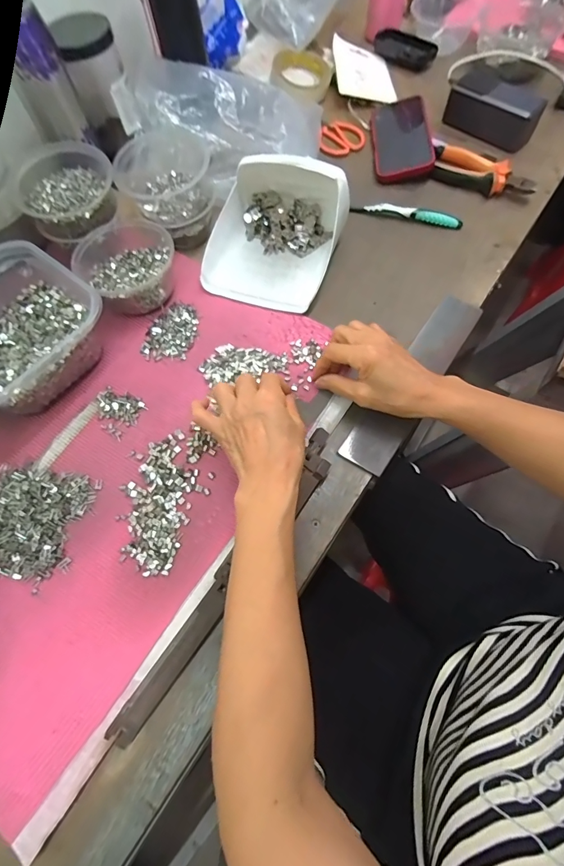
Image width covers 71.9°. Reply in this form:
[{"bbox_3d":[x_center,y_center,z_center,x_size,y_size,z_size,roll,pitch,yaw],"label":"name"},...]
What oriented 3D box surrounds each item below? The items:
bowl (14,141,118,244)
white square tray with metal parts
[{"bbox_3d":[-0.259,-0.297,0.482,0.110,0.054,0.114,-7,66,0],"label":"bowl"},{"bbox_3d":[-0.011,-0.252,0.475,0.156,0.082,0.175,18,69,9],"label":"white square tray with metal parts"}]

